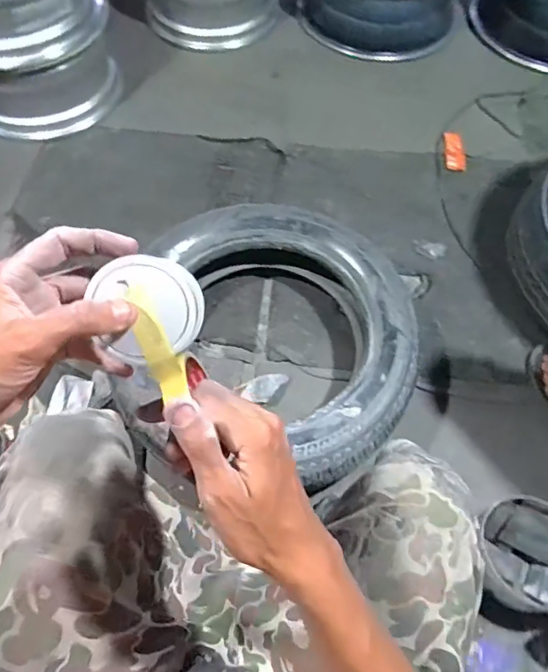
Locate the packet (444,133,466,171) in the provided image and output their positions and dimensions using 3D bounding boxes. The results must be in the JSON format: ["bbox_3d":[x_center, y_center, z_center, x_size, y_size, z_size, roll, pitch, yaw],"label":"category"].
[{"bbox_3d":[0.444,-0.455,1.187,0.047,0.016,0.123,4,63,2],"label":"packet"}]

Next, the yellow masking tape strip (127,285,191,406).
[{"bbox_3d":[-0.073,0.006,0.301,0.020,0.076,0.007,-21,26,-11],"label":"yellow masking tape strip"}]

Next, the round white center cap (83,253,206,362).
[{"bbox_3d":[-0.075,-0.019,0.300,0.067,0.014,0.061,-3,96,-27],"label":"round white center cap"}]

